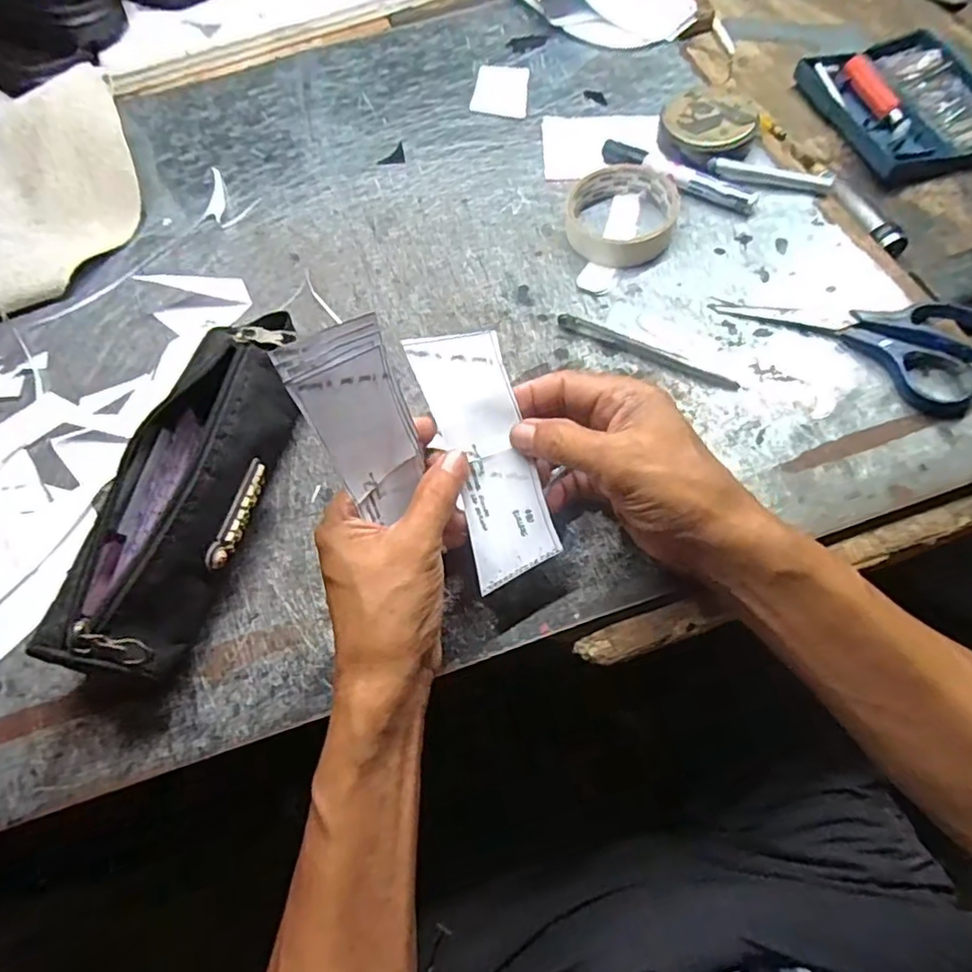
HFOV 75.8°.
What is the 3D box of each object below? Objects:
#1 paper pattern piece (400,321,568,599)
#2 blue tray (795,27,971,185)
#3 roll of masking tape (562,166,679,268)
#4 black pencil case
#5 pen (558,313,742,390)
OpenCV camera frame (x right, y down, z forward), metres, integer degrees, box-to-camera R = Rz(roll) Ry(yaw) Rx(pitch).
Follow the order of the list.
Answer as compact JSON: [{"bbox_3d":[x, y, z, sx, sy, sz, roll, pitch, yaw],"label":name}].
[{"bbox_3d":[0.001,-0.016,0.339,0.047,0.006,0.134,-18,94,-7],"label":"paper pattern piece"},{"bbox_3d":[0.367,-0.342,0.550,0.135,0.021,0.173,-17,68,-4],"label":"blue tray"},{"bbox_3d":[0.105,-0.211,0.482,0.084,0.022,0.083,-1,64,2],"label":"roll of masking tape"},{"bbox_3d":[-0.169,-0.008,0.379,0.068,0.070,0.245,14,66,11],"label":"black pencil case"},{"bbox_3d":[0.109,-0.092,0.429,0.129,0.008,0.012,27,68,14],"label":"pen"}]

